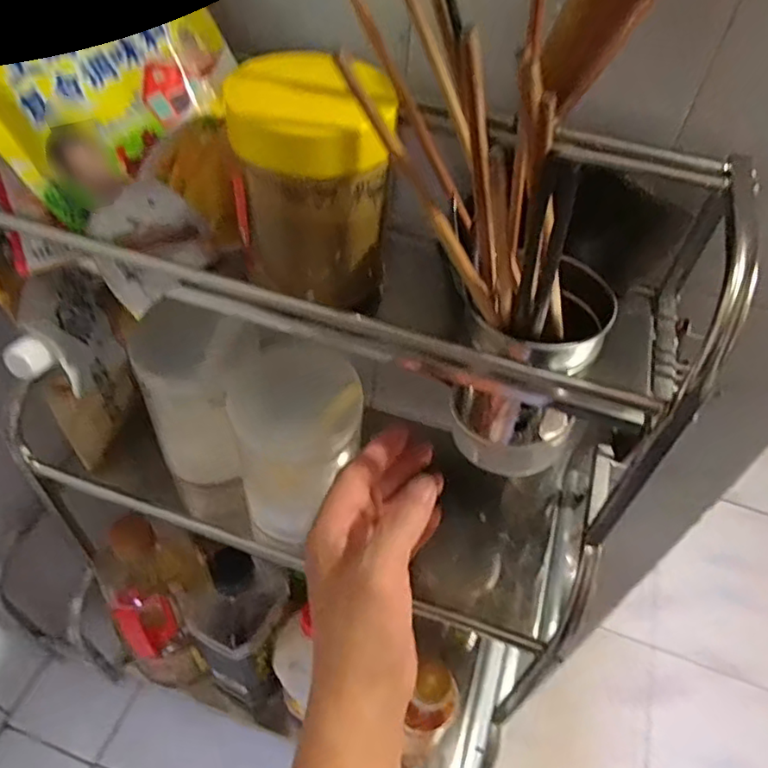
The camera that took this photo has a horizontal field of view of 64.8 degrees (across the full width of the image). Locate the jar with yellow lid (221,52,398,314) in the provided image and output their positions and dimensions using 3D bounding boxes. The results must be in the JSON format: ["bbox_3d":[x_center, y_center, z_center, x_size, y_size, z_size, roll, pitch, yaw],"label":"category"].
[{"bbox_3d":[-0.038,-0.096,0.301,0.076,0.099,0.069,-4,49,-10],"label":"jar with yellow lid"}]

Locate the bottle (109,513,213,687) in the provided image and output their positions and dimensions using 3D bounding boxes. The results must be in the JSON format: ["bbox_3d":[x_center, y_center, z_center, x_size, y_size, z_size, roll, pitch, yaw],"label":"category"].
[{"bbox_3d":[-0.207,0.217,0.572,0.070,0.245,0.080,37,55,24],"label":"bottle"}]

